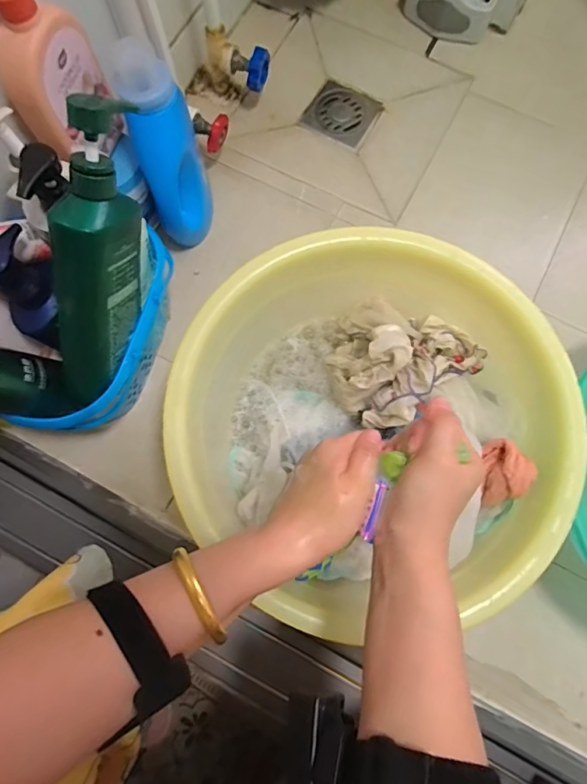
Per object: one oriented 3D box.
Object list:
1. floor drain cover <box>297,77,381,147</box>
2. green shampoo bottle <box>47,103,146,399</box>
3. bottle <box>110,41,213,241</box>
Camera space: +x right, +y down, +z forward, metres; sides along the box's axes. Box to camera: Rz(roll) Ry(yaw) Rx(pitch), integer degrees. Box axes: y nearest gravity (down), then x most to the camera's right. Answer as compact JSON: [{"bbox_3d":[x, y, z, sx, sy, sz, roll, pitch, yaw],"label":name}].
[{"bbox_3d":[0.076,-0.438,0.733,0.100,0.005,0.095,30,79,7],"label":"floor drain cover"},{"bbox_3d":[-0.180,-0.114,0.422,0.059,0.057,0.265,22,122,6],"label":"green shampoo bottle"},{"bbox_3d":[-0.144,-0.268,0.557,0.070,0.238,0.096,-17,77,-4],"label":"bottle"}]

